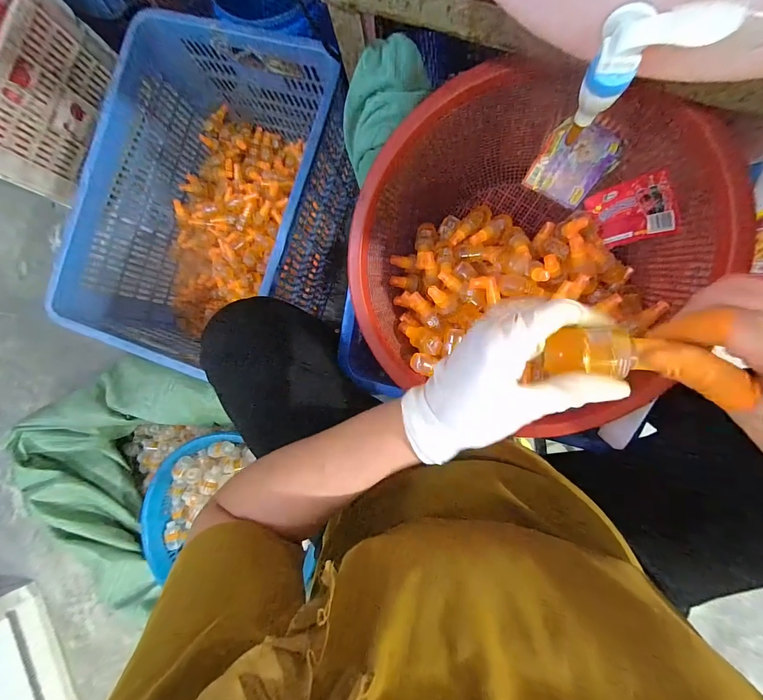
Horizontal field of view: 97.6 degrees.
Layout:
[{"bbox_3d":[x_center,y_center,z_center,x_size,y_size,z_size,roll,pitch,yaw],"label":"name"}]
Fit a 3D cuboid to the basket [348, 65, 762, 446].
[{"bbox_3d":[0.194,-0.117,0.485,0.454,0.180,0.402,20,108,13],"label":"basket"}]

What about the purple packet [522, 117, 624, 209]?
[{"bbox_3d":[0.267,-0.261,0.467,0.090,0.113,0.014,32,70,7],"label":"purple packet"}]

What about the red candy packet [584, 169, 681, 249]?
[{"bbox_3d":[0.338,-0.186,0.453,0.011,0.111,0.080,-22,100,-12],"label":"red candy packet"}]

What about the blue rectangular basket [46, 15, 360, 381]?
[{"bbox_3d":[-0.332,-0.289,0.731,0.427,0.276,0.613,21,91,9],"label":"blue rectangular basket"}]

